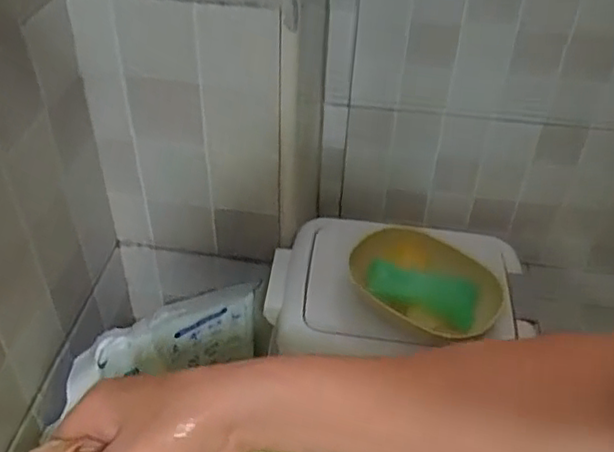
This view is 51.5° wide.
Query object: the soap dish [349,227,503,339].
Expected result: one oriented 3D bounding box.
[{"bbox_3d":[0.117,0.055,0.624,0.148,0.037,0.110,11,42,10],"label":"soap dish"}]

